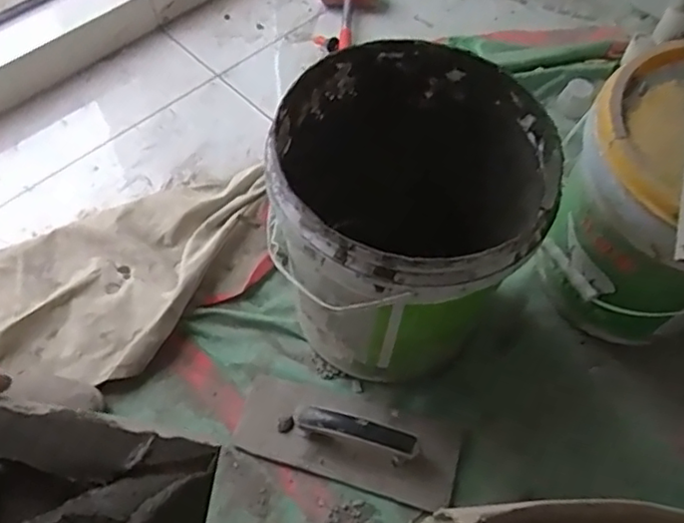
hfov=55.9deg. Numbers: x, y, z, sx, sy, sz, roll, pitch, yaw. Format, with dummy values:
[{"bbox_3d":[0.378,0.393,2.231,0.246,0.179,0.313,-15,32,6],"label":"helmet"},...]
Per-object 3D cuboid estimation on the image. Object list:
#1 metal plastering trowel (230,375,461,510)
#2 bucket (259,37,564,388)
[{"bbox_3d":[0.009,0.222,0.846,0.291,0.063,0.125,13,59,7],"label":"metal plastering trowel"},{"bbox_3d":[0.071,-0.027,0.817,0.295,0.350,0.306,0,58,-1],"label":"bucket"}]

